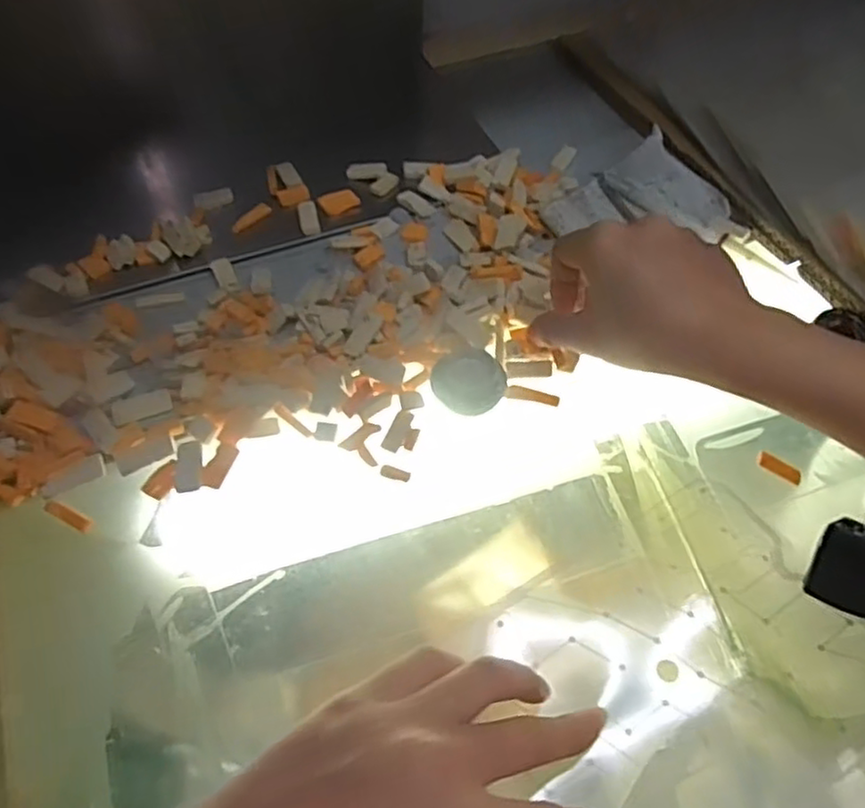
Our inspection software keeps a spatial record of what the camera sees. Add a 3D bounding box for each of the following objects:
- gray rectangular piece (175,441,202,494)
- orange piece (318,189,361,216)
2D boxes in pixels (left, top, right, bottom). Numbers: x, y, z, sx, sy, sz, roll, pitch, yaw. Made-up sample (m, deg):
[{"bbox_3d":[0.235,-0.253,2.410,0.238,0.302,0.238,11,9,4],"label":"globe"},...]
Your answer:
[{"bbox_3d":[-0.115,0.030,0.324,0.012,0.004,0.033,-12,44,-7],"label":"gray rectangular piece"},{"bbox_3d":[-0.059,-0.129,0.436,0.025,0.004,0.016,-24,57,-17],"label":"orange piece"}]

